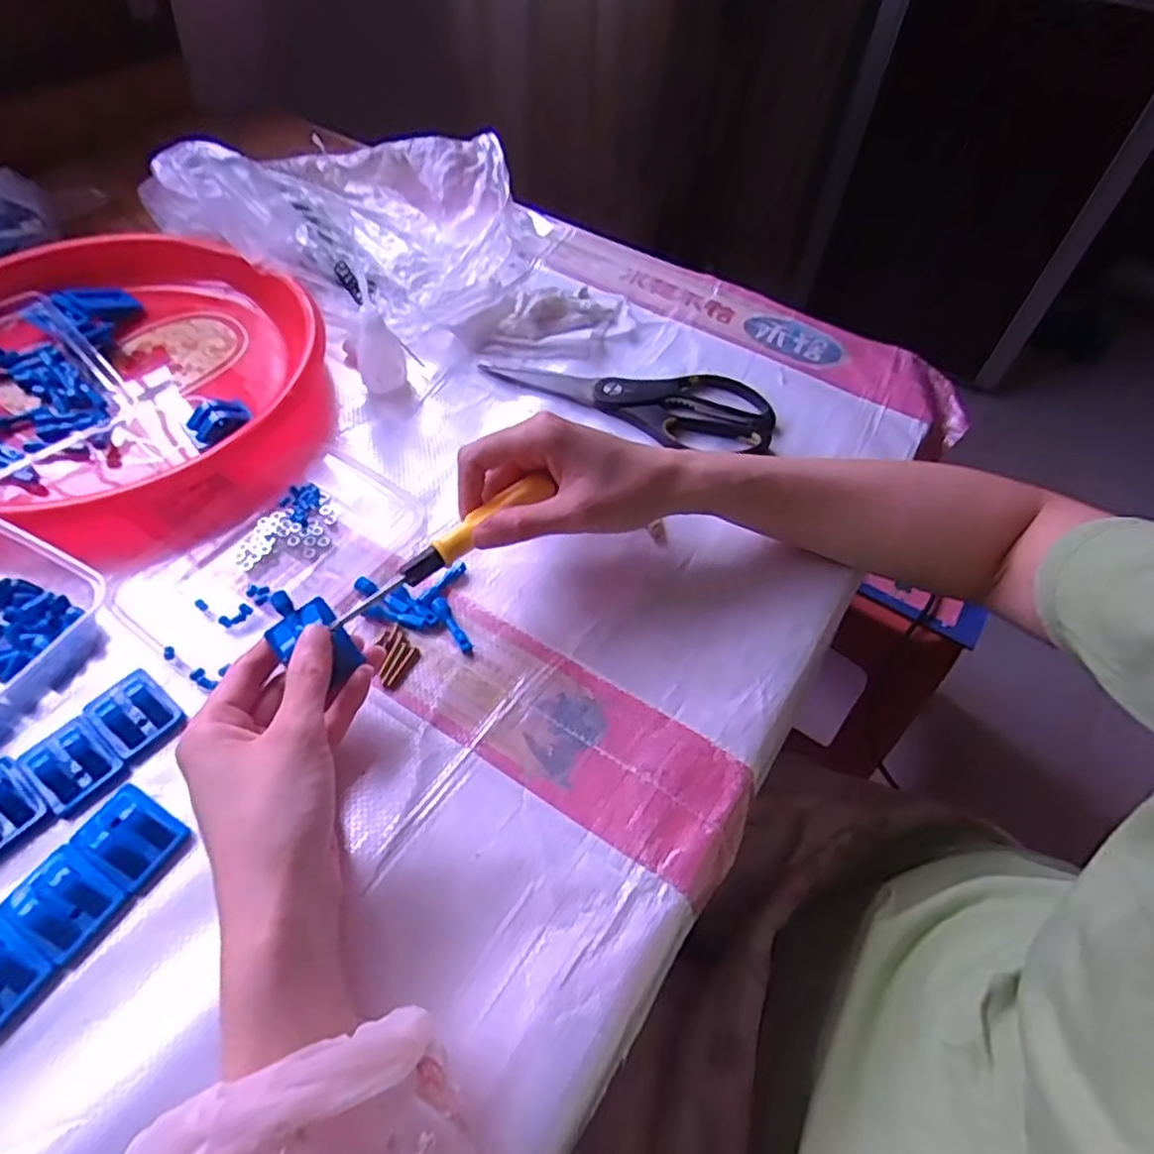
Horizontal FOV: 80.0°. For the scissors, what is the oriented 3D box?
[{"bbox_3d":[0.038,-0.128,0.512,0.212,0.014,0.074,6,54,1],"label":"scissors"}]

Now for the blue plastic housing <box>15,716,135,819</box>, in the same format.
[{"bbox_3d":[-0.248,0.093,0.339,0.039,0.011,0.034,36,60,20],"label":"blue plastic housing"}]

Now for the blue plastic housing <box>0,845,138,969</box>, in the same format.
[{"bbox_3d":[-0.226,0.143,0.303,0.046,0.011,0.034,27,57,15],"label":"blue plastic housing"}]

